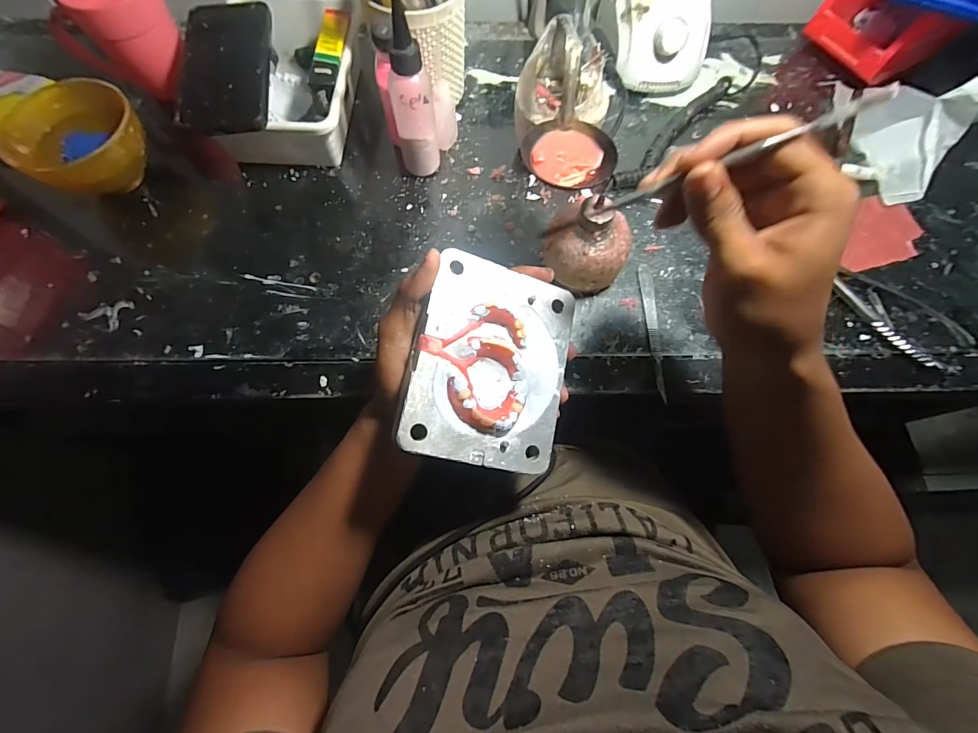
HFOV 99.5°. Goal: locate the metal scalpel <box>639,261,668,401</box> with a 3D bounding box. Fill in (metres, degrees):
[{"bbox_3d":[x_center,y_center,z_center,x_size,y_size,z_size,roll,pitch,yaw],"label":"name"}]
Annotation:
[{"bbox_3d":[0.152,-0.035,0.382,0.013,0.007,0.137,0,71,0],"label":"metal scalpel"}]

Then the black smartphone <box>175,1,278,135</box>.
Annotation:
[{"bbox_3d":[-0.251,-0.293,0.396,0.080,0.012,0.178,-9,71,-3],"label":"black smartphone"}]

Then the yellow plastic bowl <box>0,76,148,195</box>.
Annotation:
[{"bbox_3d":[-0.389,-0.212,0.406,0.116,0.070,0.107,0,71,0],"label":"yellow plastic bowl"}]

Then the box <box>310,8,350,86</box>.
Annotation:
[{"bbox_3d":[-0.156,-0.319,0.409,0.025,0.011,0.108,3,71,1],"label":"box"}]

